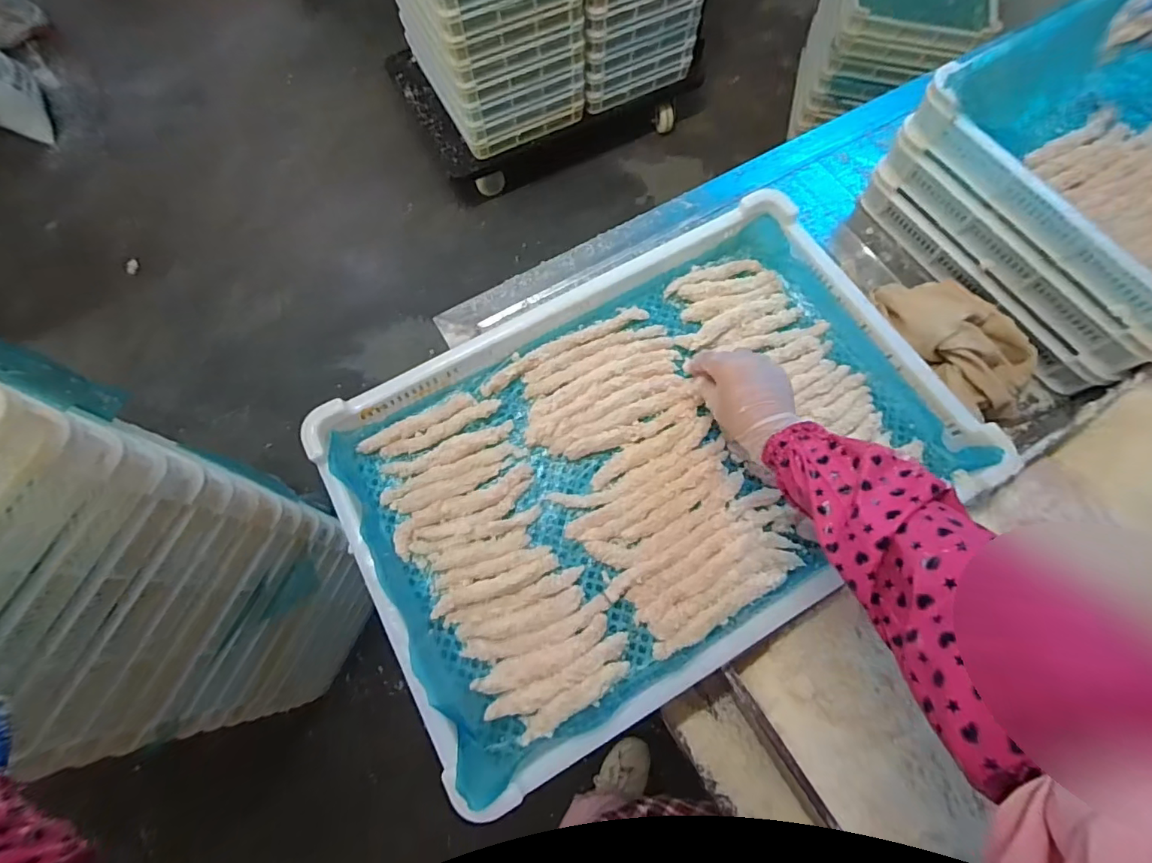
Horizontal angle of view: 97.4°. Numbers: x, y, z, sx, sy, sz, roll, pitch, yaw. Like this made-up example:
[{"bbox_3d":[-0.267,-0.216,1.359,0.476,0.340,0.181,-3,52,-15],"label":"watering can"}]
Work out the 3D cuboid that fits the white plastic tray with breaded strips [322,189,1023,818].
[{"bbox_3d":[0.078,0.017,0.510,0.580,0.054,0.387,-29,73,-9],"label":"white plastic tray with breaded strips"}]

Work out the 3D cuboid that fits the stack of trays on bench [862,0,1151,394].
[{"bbox_3d":[0.750,-0.366,0.644,0.607,0.156,0.395,-32,74,-10],"label":"stack of trays on bench"}]

